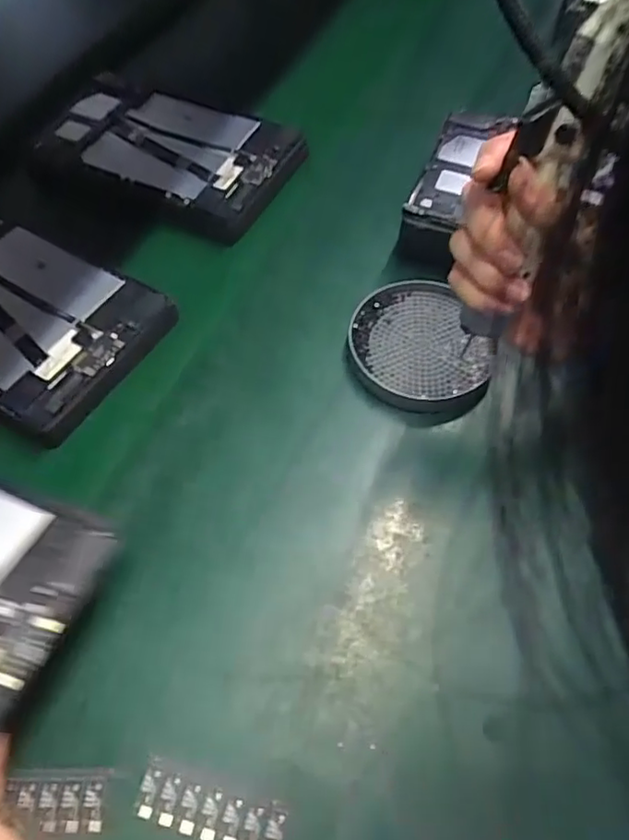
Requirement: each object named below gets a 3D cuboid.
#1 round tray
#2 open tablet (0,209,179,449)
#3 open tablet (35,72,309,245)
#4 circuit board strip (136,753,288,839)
[{"bbox_3d":[0.082,-0.054,0.490,0.109,0.031,0.107,1,57,-1],"label":"round tray"},{"bbox_3d":[-0.253,-0.099,0.512,0.263,0.021,0.150,31,61,17],"label":"open tablet"},{"bbox_3d":[-0.147,-0.273,0.608,0.263,0.017,0.151,31,61,17],"label":"open tablet"},{"bbox_3d":[-0.056,0.212,0.339,0.081,0.004,0.029,16,58,9],"label":"circuit board strip"}]

